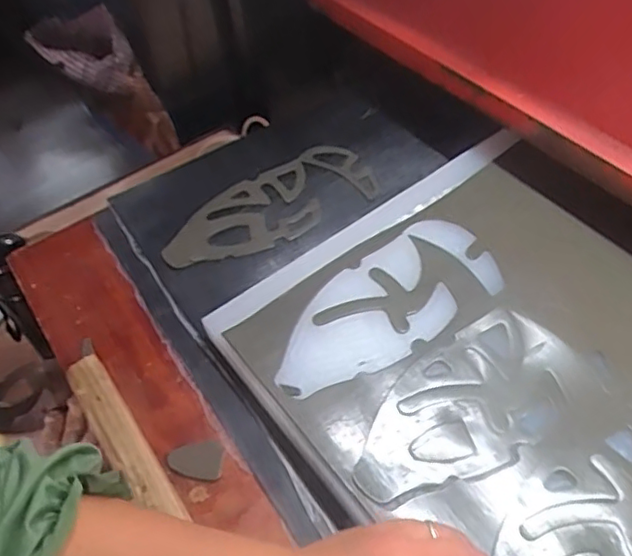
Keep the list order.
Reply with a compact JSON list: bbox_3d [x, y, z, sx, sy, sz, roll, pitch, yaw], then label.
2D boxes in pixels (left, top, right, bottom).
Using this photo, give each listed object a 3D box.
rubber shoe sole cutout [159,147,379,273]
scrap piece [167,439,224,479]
[{"bbox_3d":[-0.055,-0.080,0.689,0.248,0.010,0.106,-24,54,-11],"label":"rubber shoe sole cutout"},{"bbox_3d":[-0.101,0.152,0.514,0.046,0.006,0.034,0,51,4],"label":"scrap piece"}]

